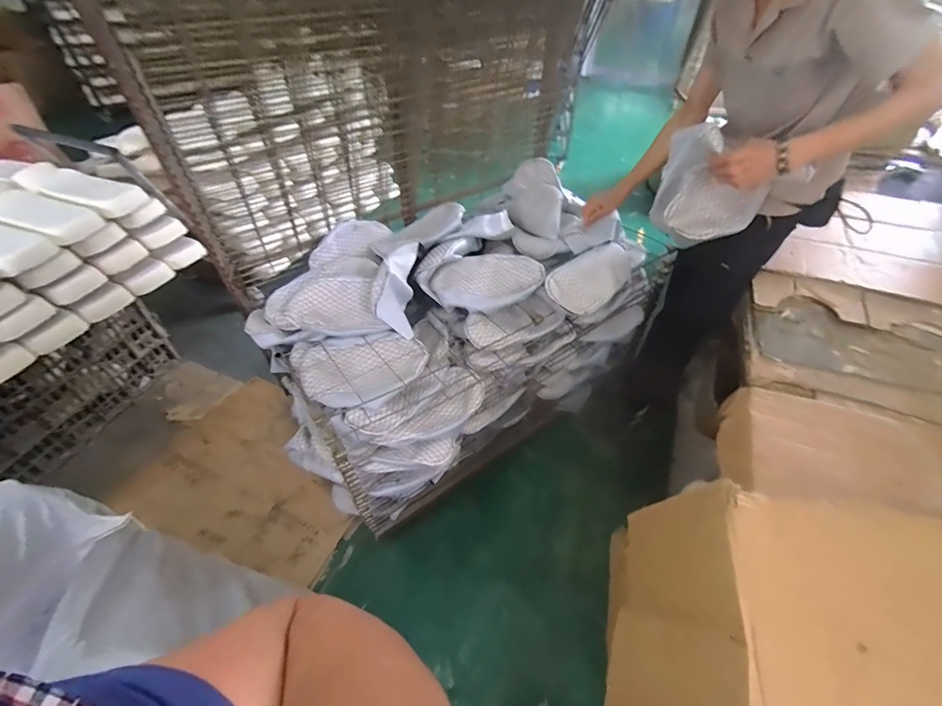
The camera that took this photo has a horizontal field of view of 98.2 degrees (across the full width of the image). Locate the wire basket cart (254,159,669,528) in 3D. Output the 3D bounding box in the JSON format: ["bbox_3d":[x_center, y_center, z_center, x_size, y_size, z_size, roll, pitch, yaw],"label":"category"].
[{"bbox_3d":[-0.033,-0.078,1.339,1.123,0.632,0.647,-29,53,-25],"label":"wire basket cart"}]

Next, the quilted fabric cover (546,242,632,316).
[{"bbox_3d":[0.336,-0.210,1.139,0.283,0.034,0.156,-40,84,-24],"label":"quilted fabric cover"}]

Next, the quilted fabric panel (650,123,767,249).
[{"bbox_3d":[0.531,-0.357,0.913,0.218,0.226,0.084,24,51,21],"label":"quilted fabric panel"}]

